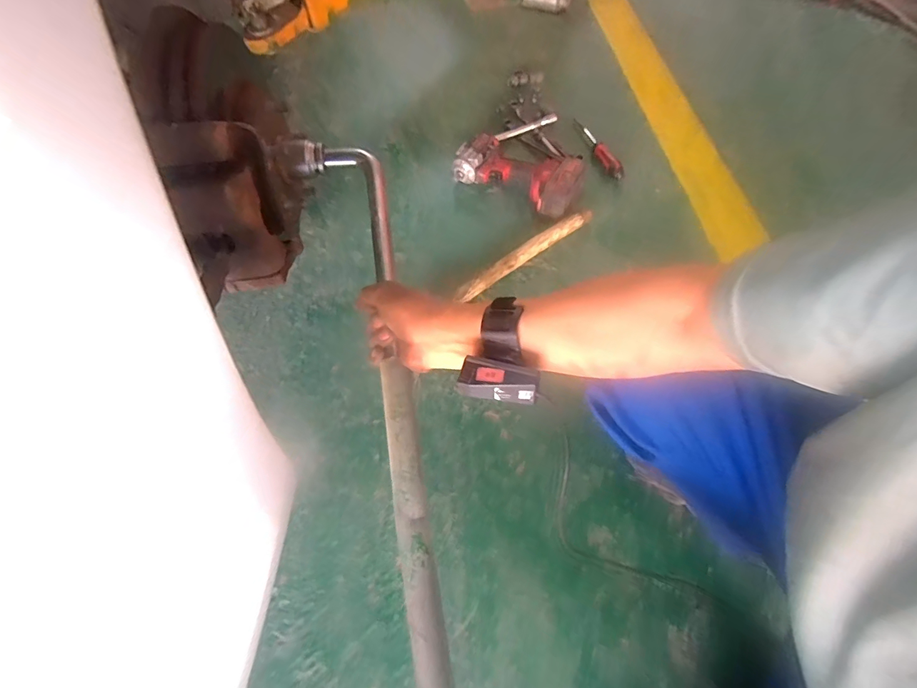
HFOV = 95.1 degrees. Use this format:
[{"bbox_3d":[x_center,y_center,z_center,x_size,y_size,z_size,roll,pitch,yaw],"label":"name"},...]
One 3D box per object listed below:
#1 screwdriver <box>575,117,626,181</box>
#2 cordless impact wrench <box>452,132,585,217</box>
[{"bbox_3d":[0.321,-0.455,0.965,0.035,0.027,0.208,-16,64,-6],"label":"screwdriver"},{"bbox_3d":[0.132,-0.373,0.905,0.265,0.075,0.145,26,68,14],"label":"cordless impact wrench"}]

